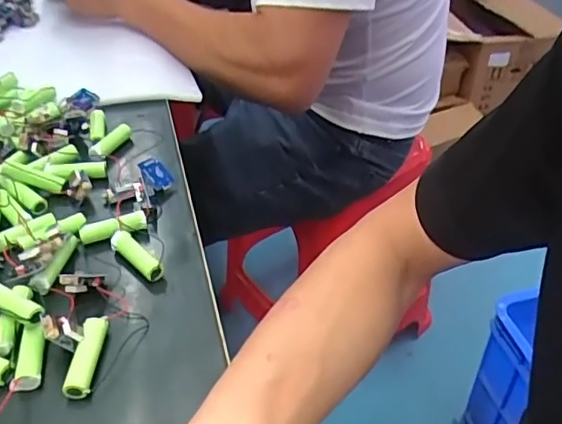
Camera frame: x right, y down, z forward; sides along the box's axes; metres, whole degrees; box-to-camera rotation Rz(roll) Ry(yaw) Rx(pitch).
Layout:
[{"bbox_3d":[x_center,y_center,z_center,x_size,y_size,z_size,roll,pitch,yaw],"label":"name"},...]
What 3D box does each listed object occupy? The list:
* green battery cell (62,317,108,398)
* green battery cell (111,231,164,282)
[{"bbox_3d":[-0.119,0.088,0.349,0.018,0.015,0.052,0,39,-1],"label":"green battery cell"},{"bbox_3d":[-0.104,0.032,0.416,0.014,0.015,0.048,-31,49,-33],"label":"green battery cell"}]

